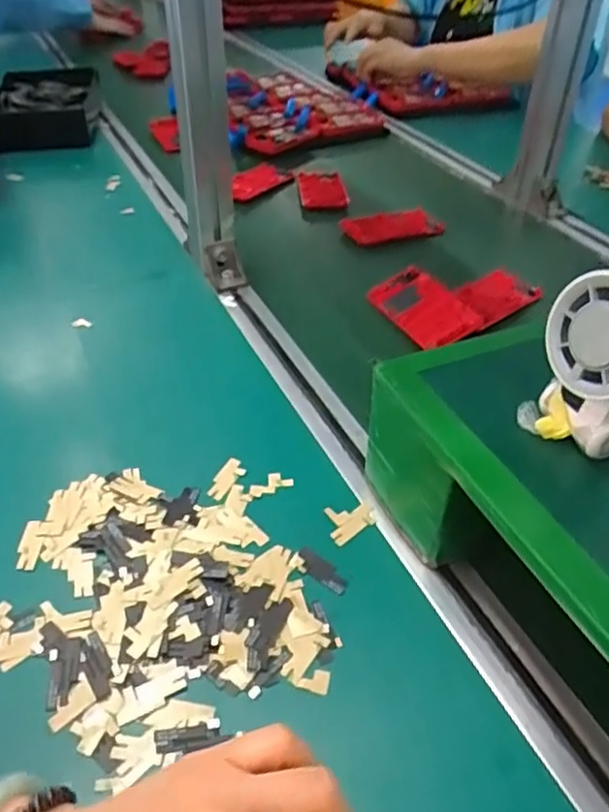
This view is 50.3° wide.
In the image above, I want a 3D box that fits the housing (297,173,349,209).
[{"bbox_3d":[0.023,-0.286,0.864,0.063,0.014,0.100,-3,41,-3],"label":"housing"}]

